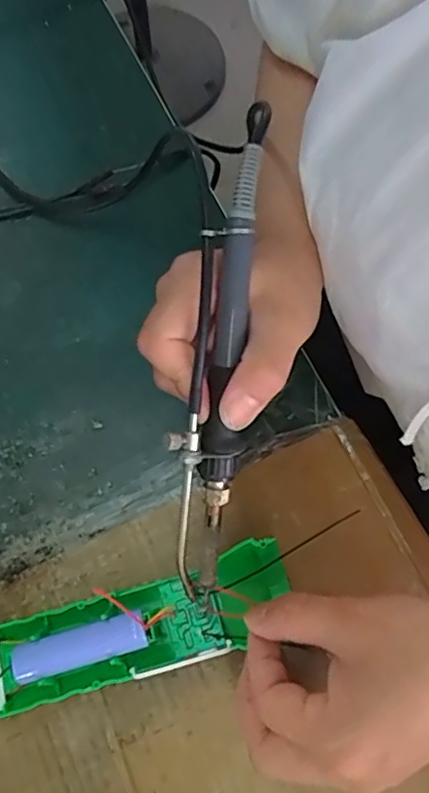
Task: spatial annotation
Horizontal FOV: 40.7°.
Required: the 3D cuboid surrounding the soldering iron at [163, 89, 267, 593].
[{"bbox_3d":[0.001,-0.014,0.250,0.027,0.020,0.209,7,98,3],"label":"soldering iron"}]

